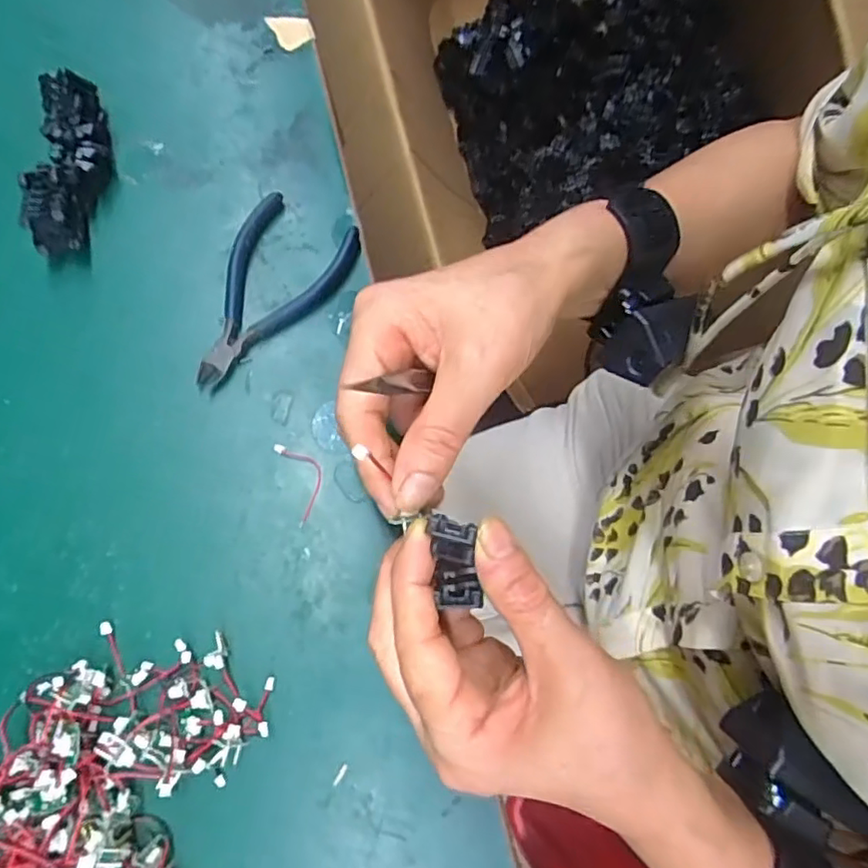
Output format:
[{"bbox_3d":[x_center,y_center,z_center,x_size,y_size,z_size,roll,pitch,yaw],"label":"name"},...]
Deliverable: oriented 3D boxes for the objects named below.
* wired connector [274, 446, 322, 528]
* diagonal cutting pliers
[{"bbox_3d":[-0.066,0.023,0.314,0.019,0.004,0.044,-19,77,-11],"label":"wired connector"},{"bbox_3d":[-0.095,-0.079,0.337,0.060,0.011,0.119,35,74,4],"label":"diagonal cutting pliers"}]

